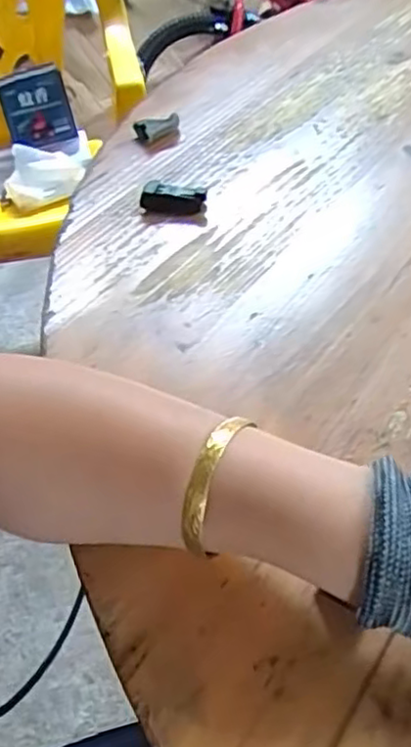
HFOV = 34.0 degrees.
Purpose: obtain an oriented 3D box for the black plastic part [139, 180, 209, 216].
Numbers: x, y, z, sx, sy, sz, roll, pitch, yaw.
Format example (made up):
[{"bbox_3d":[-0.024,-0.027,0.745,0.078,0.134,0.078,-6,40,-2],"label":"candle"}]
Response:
[{"bbox_3d":[-0.023,-0.124,0.475,0.044,0.012,0.024,5,46,8],"label":"black plastic part"}]

